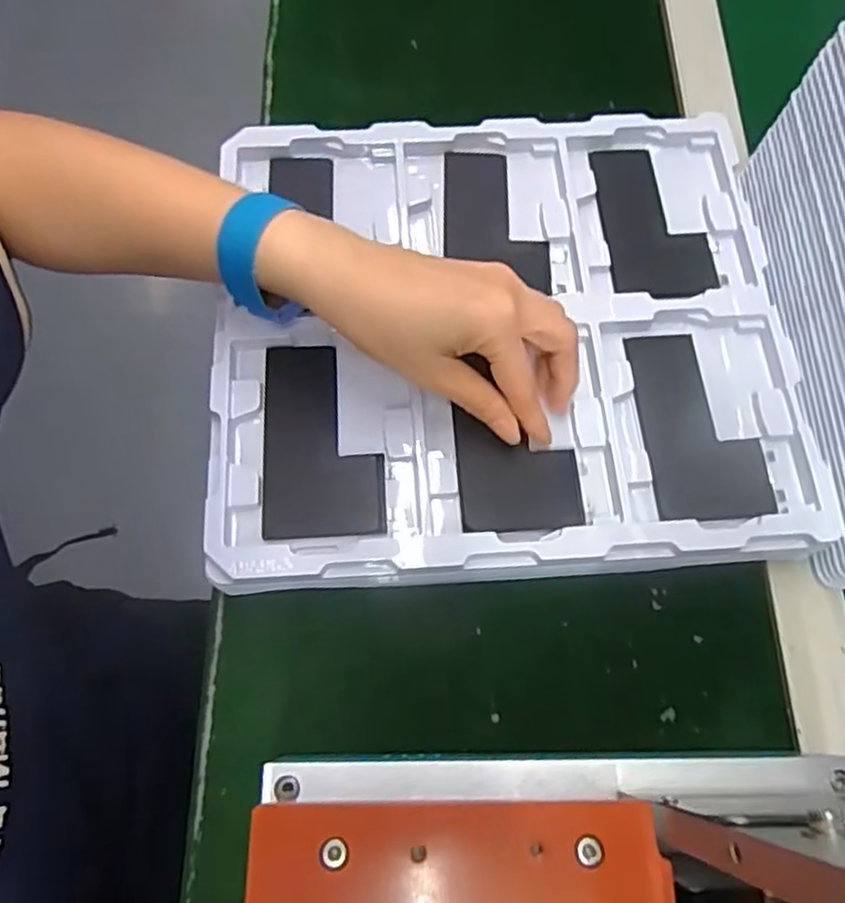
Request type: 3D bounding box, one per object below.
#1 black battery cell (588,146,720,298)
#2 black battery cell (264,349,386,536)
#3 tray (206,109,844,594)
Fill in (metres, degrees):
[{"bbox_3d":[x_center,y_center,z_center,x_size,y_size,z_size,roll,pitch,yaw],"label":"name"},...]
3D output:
[{"bbox_3d":[0.138,-0.140,0.414,0.061,0.007,0.109,-2,70,-2],"label":"black battery cell"},{"bbox_3d":[-0.054,-0.007,0.369,0.061,0.008,0.108,-5,70,-3],"label":"black battery cell"},{"bbox_3d":[0.049,-0.071,0.401,0.311,0.034,0.286,-3,70,-3],"label":"tray"}]

